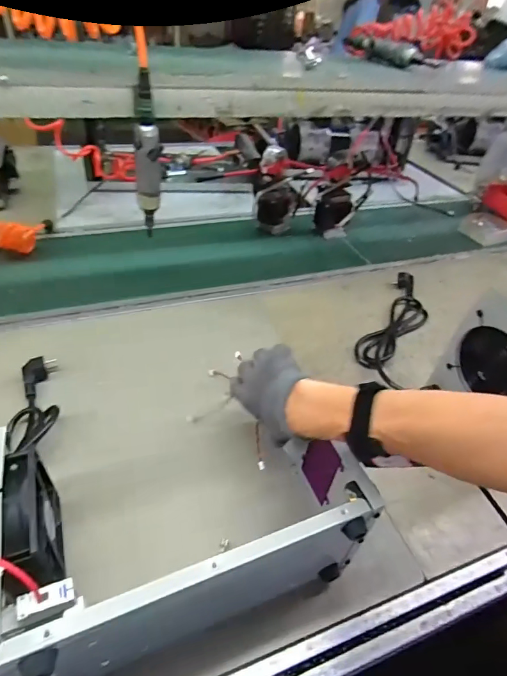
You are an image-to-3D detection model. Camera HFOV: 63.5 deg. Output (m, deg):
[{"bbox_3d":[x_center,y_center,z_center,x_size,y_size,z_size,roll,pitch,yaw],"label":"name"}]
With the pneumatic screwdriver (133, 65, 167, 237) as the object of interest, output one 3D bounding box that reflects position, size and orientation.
[{"bbox_3d":[-0.173,-0.290,0.679,0.046,0.247,0.052,-3,42,-10],"label":"pneumatic screwdriver"}]

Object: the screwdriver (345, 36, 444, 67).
[{"bbox_3d":[0.301,-0.621,0.894,0.049,0.044,0.275,-19,48,-26],"label":"screwdriver"}]

